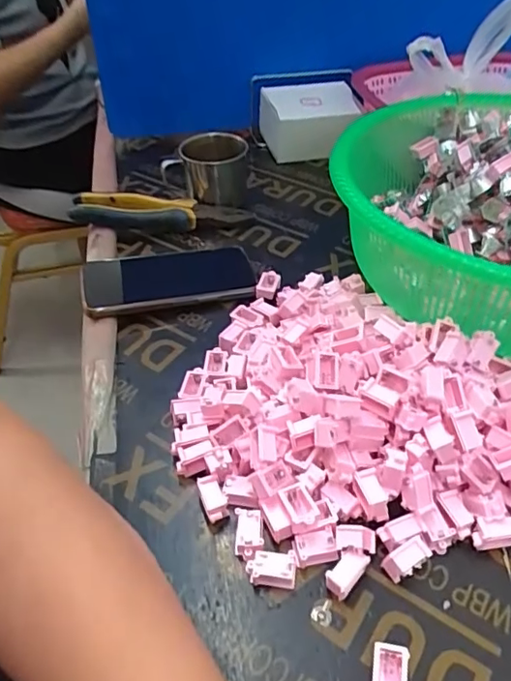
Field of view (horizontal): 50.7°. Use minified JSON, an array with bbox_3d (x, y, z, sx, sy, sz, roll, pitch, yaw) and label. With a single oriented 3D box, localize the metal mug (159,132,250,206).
[{"bbox_3d":[-0.055,-0.193,0.621,0.100,0.068,0.079,-7,45,-7],"label":"metal mug"}]

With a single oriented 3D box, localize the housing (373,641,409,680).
[{"bbox_3d":[0.071,0.180,0.286,0.018,0.016,0.030,9,45,10],"label":"housing"}]

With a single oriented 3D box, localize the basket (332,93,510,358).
[{"bbox_3d":[0.227,-0.098,0.496,0.299,0.139,0.307,0,44,0],"label":"basket"}]

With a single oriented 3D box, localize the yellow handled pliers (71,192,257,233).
[{"bbox_3d":[-0.103,-0.140,0.591,0.186,0.034,0.043,-5,44,-5],"label":"yellow handled pliers"}]

